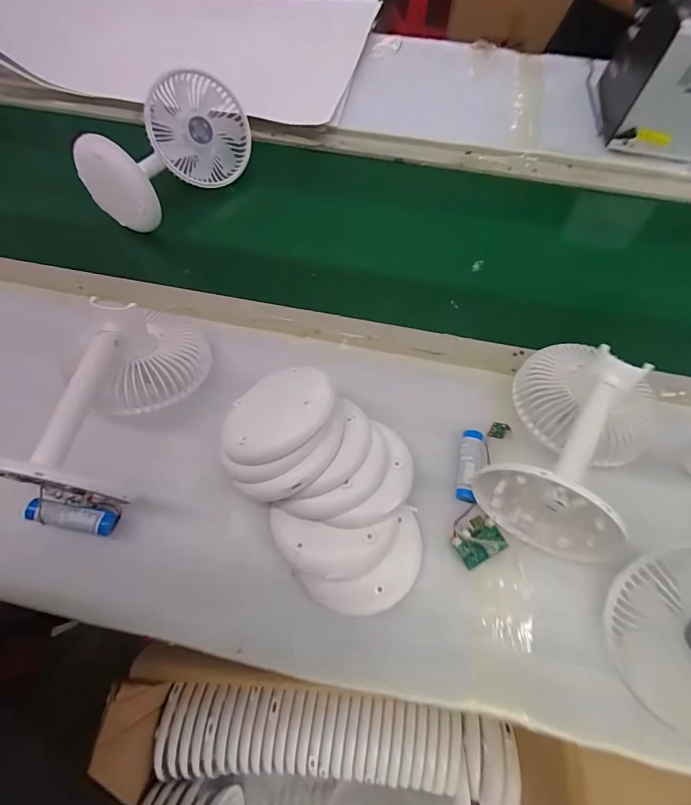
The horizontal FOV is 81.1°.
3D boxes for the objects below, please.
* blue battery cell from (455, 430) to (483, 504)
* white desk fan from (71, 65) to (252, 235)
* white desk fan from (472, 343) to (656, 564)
[{"bbox_3d":[0.114,0.059,0.376,0.018,0.021,0.066,12,64,4],"label":"blue battery cell"},{"bbox_3d":[-0.232,-0.343,0.540,0.116,0.104,0.231,24,65,10],"label":"white desk fan"},{"bbox_3d":[0.198,0.021,0.347,0.106,0.111,0.194,22,65,9],"label":"white desk fan"}]

